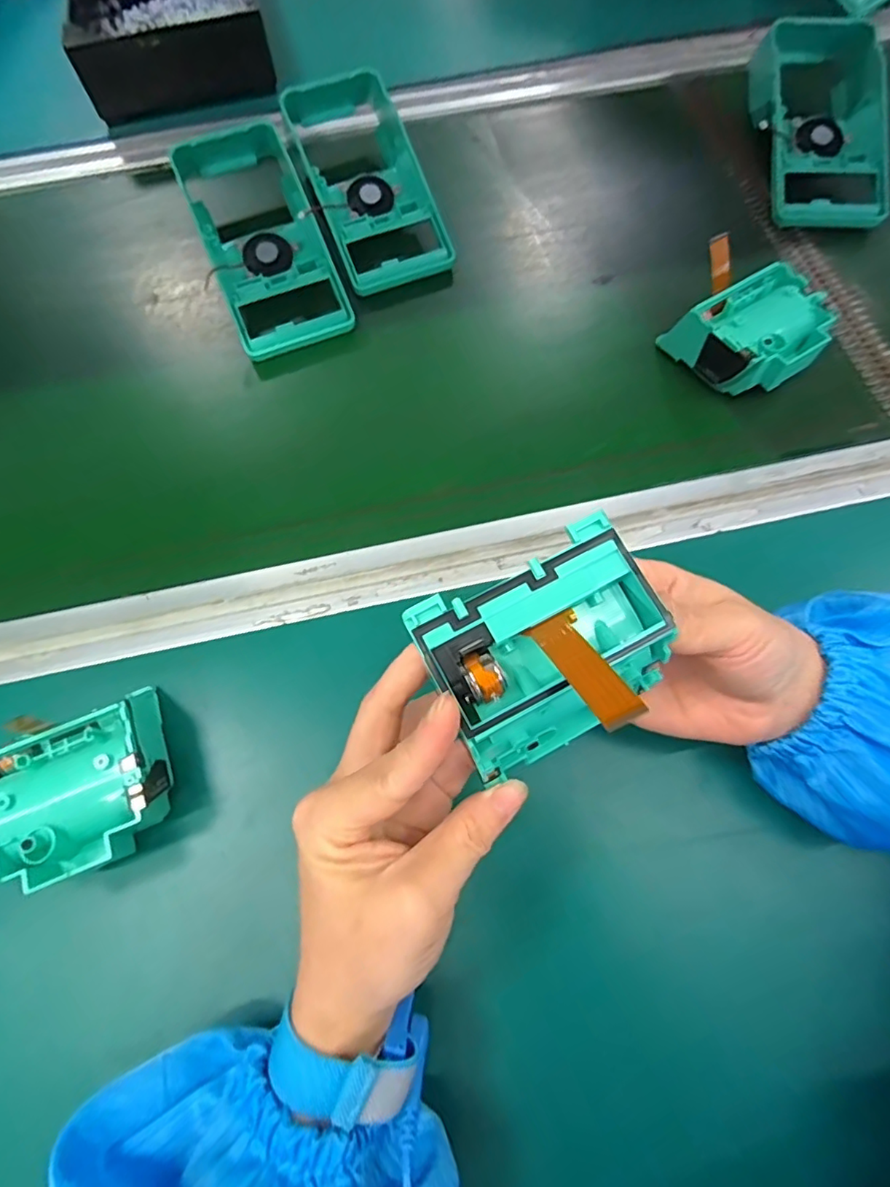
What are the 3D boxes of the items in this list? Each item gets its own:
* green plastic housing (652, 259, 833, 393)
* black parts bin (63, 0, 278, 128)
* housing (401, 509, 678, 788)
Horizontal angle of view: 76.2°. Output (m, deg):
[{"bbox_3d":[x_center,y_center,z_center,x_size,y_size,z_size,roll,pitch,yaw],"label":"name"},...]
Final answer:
[{"bbox_3d":[0.191,-0.161,0.359,0.078,0.041,0.074,-28,69,-10],"label":"green plastic housing"},{"bbox_3d":[-0.263,-0.548,0.529,0.158,0.053,0.252,-16,68,-5],"label":"black parts bin"},{"bbox_3d":[0.033,0.014,0.169,0.072,0.030,0.055,-27,69,-9],"label":"housing"}]

